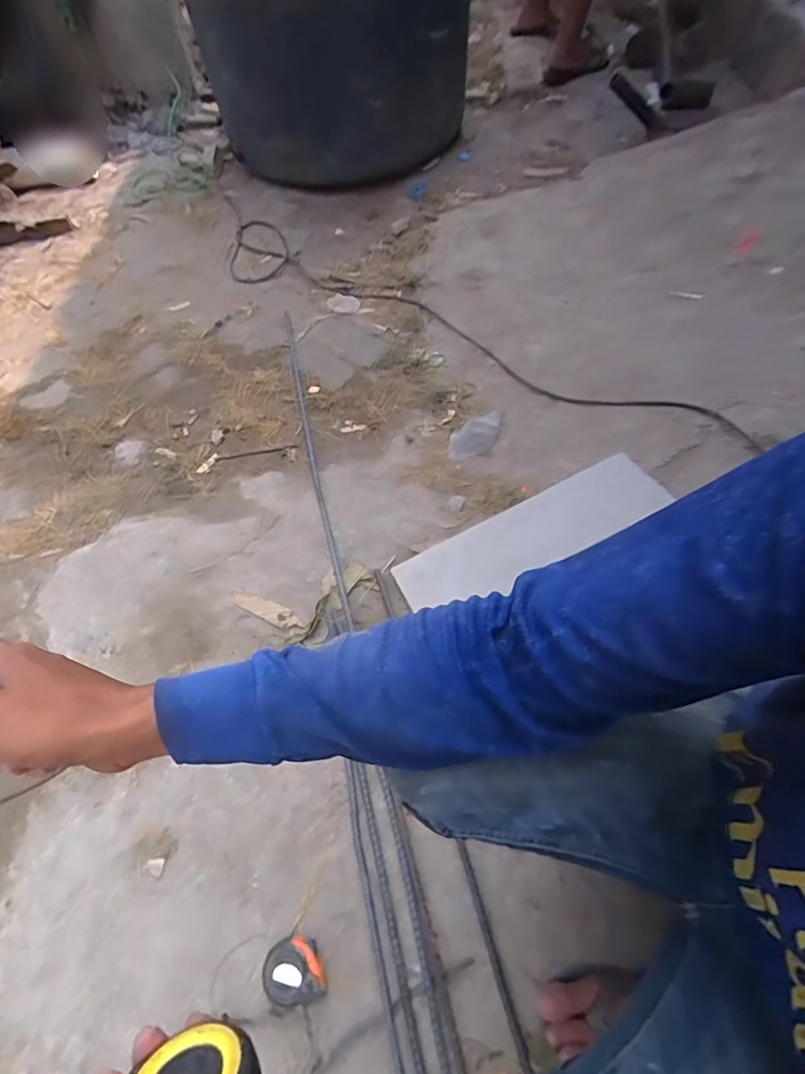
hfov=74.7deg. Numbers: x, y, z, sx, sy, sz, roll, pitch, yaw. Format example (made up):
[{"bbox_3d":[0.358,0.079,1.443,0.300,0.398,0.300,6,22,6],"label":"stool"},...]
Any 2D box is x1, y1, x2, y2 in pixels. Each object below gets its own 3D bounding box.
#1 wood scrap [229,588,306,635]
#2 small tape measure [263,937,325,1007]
[{"bbox_3d":[-0.231,0.125,0.912,0.149,0.014,0.037,25,61,13],"label":"wood scrap"},{"bbox_3d":[-0.135,0.539,0.652,0.065,0.031,0.073,-19,61,-10],"label":"small tape measure"}]

